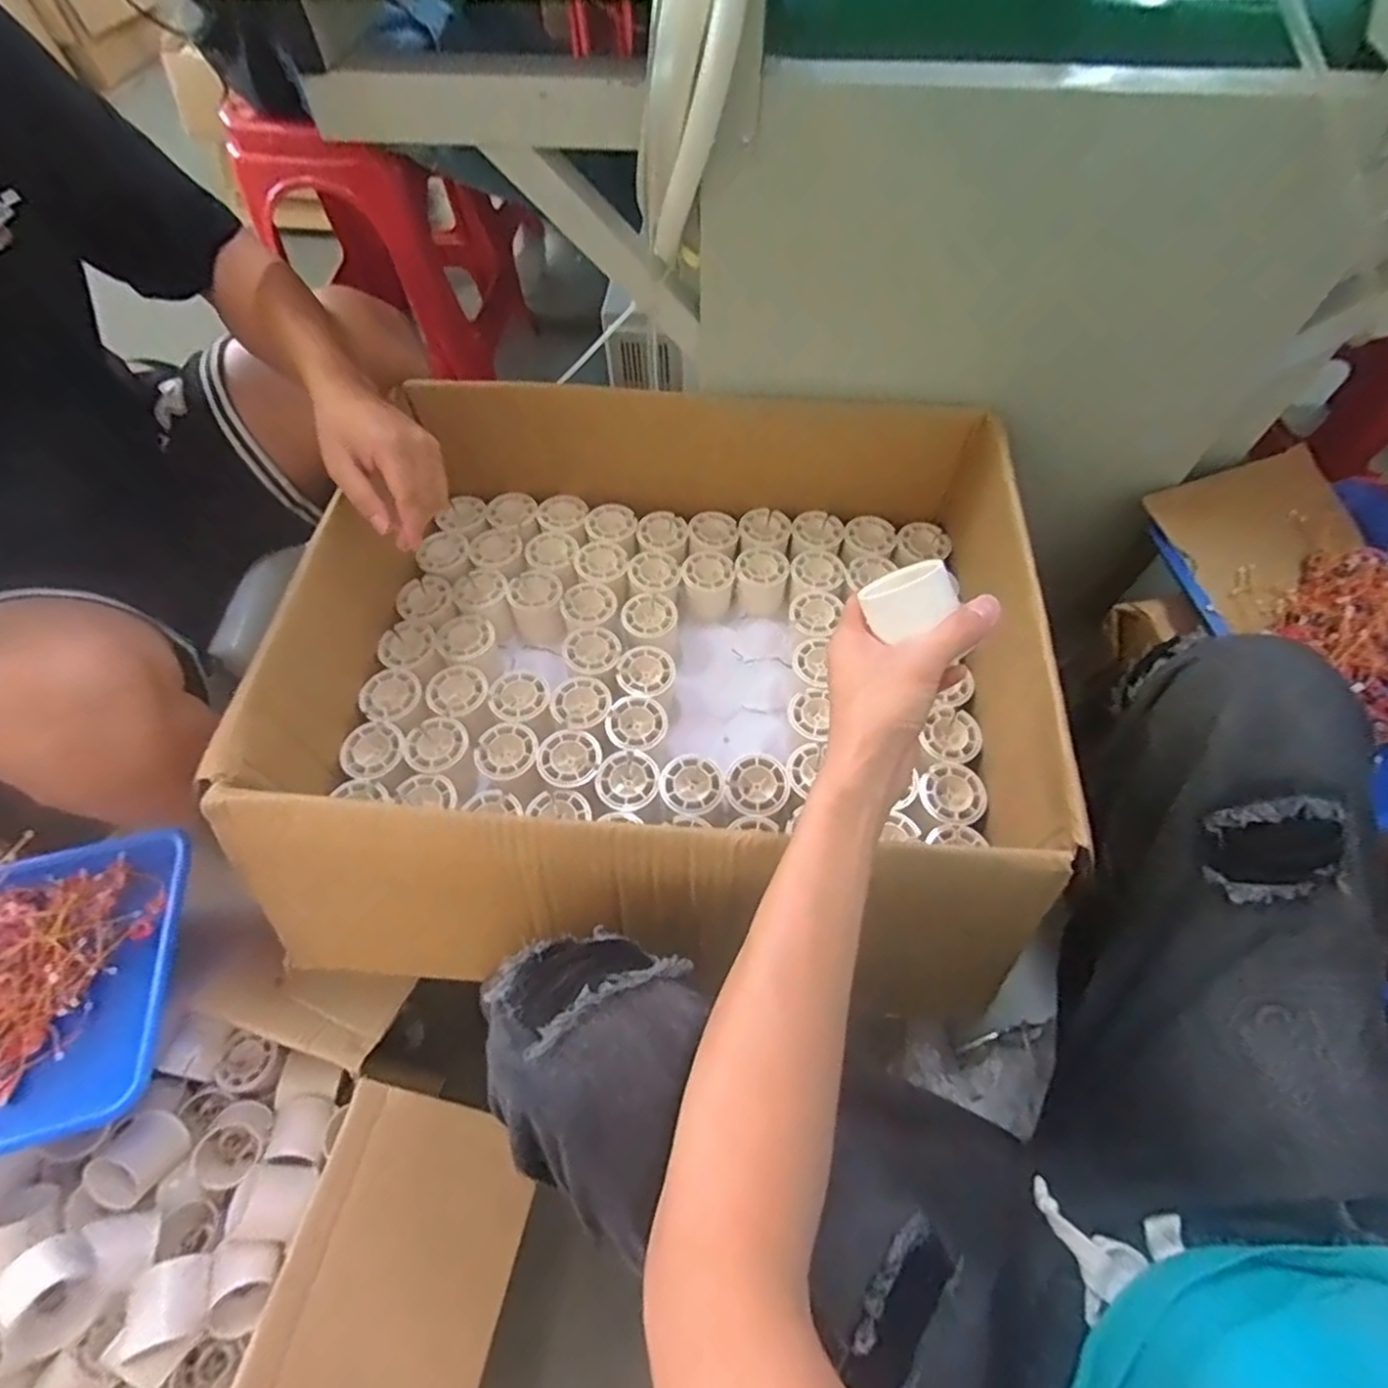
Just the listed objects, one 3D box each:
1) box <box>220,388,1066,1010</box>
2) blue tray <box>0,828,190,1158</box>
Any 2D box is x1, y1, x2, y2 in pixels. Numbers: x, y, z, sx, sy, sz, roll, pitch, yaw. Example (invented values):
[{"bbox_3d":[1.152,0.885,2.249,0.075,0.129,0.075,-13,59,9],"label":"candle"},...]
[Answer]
[{"bbox_3d":[-0.032,-0.035,0.595,0.574,0.191,0.514,3,61,3],"label":"box"},{"bbox_3d":[-0.616,0.267,0.580,0.313,0.037,0.243,-13,61,-6],"label":"blue tray"}]

